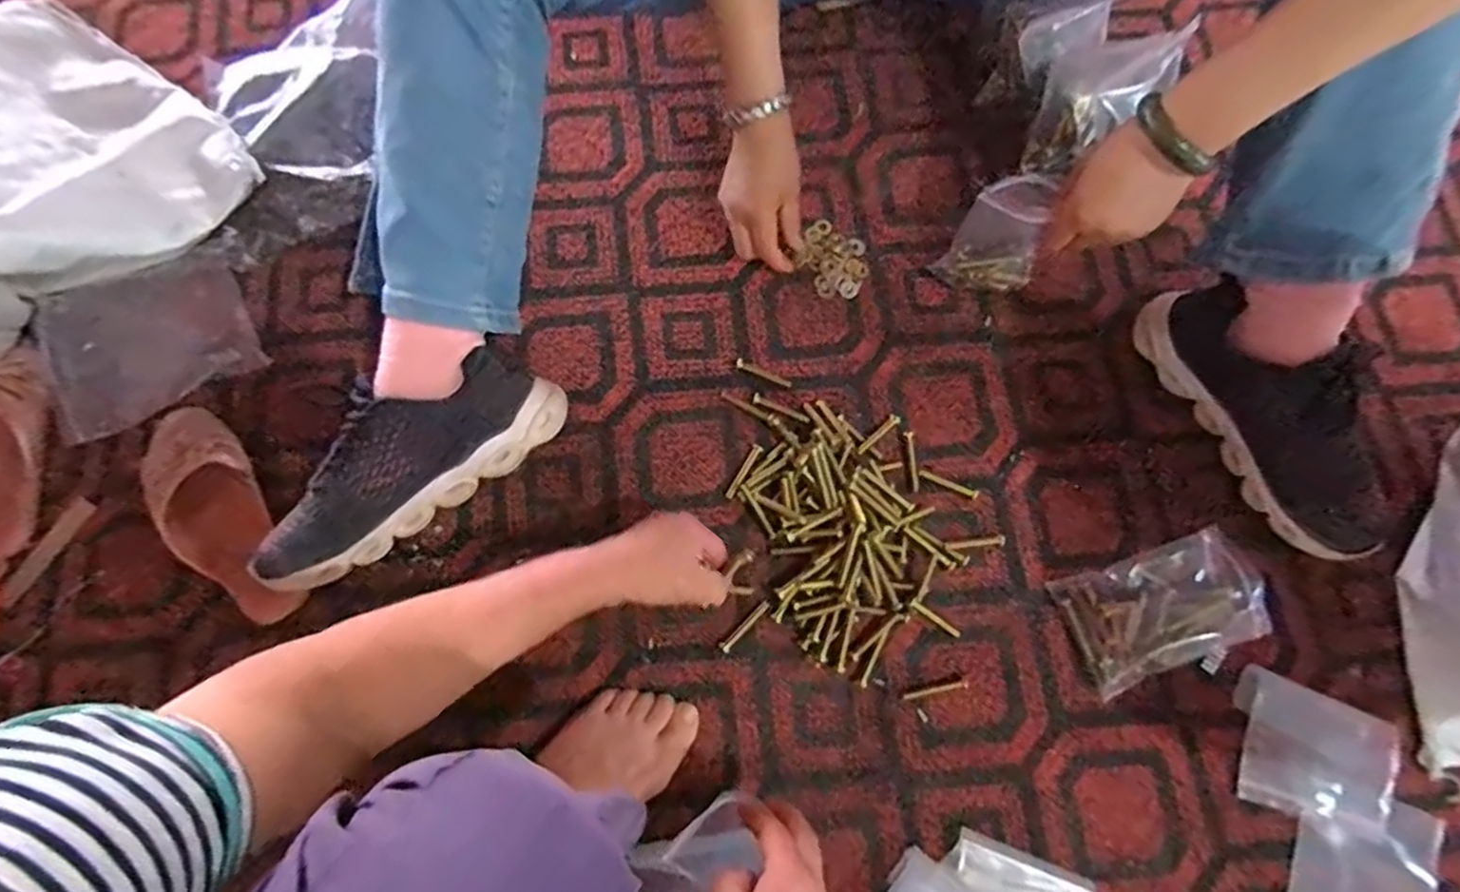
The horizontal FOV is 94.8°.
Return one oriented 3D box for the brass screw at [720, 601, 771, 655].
[{"bbox_3d":[0.012,0.149,0.556,0.010,0.004,0.053,42,79,10],"label":"brass screw"}]

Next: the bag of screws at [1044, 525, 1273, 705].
[{"bbox_3d":[0.354,0.133,0.549,0.146,0.033,0.090,-18,76,-5],"label":"bag of screws"}]

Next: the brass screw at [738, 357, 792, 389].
[{"bbox_3d":[0.031,-0.066,0.610,0.053,0.004,0.010,23,76,6],"label":"brass screw"}]

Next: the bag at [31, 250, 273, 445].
[{"bbox_3d":[-0.526,-0.094,0.605,0.180,0.030,0.126,-25,76,-7],"label":"bag"}]

